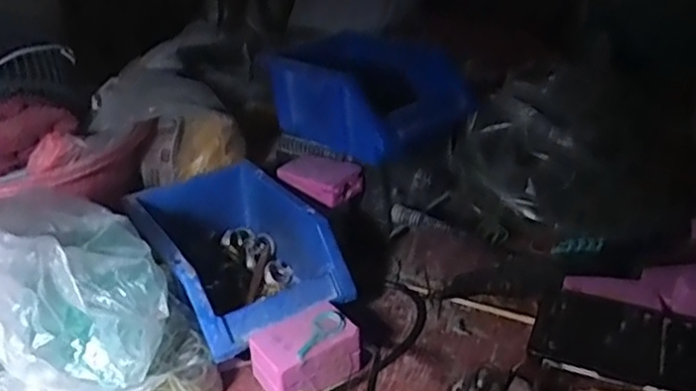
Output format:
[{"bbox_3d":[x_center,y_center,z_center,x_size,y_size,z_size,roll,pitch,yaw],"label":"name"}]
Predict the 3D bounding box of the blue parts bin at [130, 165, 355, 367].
[{"bbox_3d":[-0.106,0.043,0.561,0.122,0.079,0.227,-20,33,-28],"label":"blue parts bin"}]

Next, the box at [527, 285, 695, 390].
[{"bbox_3d":[0.213,0.109,0.468,0.149,0.029,0.094,9,31,21],"label":"box"}]

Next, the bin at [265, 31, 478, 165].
[{"bbox_3d":[0.022,-0.095,0.634,0.135,0.080,0.164,-26,38,-36],"label":"bin"}]

